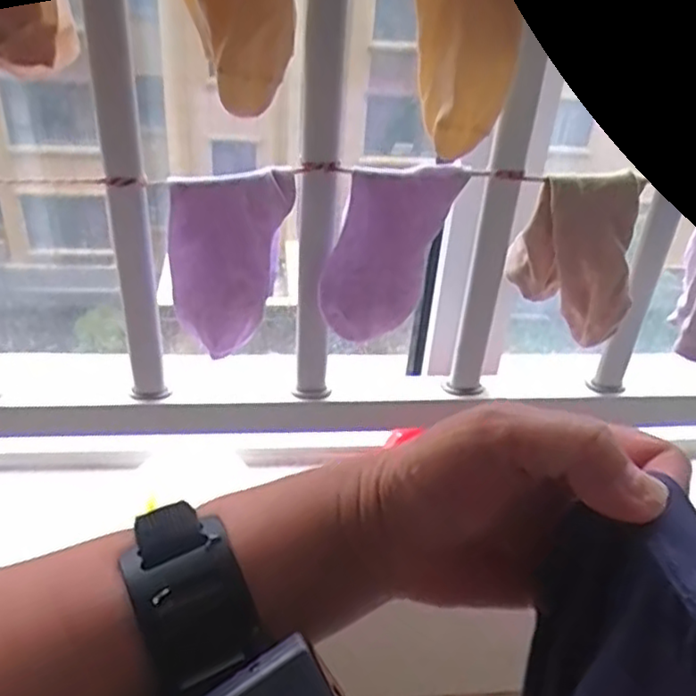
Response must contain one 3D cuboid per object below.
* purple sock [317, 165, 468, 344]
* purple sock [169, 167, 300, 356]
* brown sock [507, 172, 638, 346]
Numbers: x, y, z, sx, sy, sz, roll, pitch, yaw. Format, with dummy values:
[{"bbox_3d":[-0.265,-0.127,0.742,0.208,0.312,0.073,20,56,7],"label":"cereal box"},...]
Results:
[{"bbox_3d":[0.028,-0.064,0.476,0.083,0.115,0.019,-4,34,-13],"label":"purple sock"},{"bbox_3d":[-0.077,-0.054,0.467,0.075,0.123,0.027,3,33,-3],"label":"purple sock"},{"bbox_3d":[0.161,-0.063,0.496,0.082,0.114,0.028,4,33,-1],"label":"brown sock"}]

